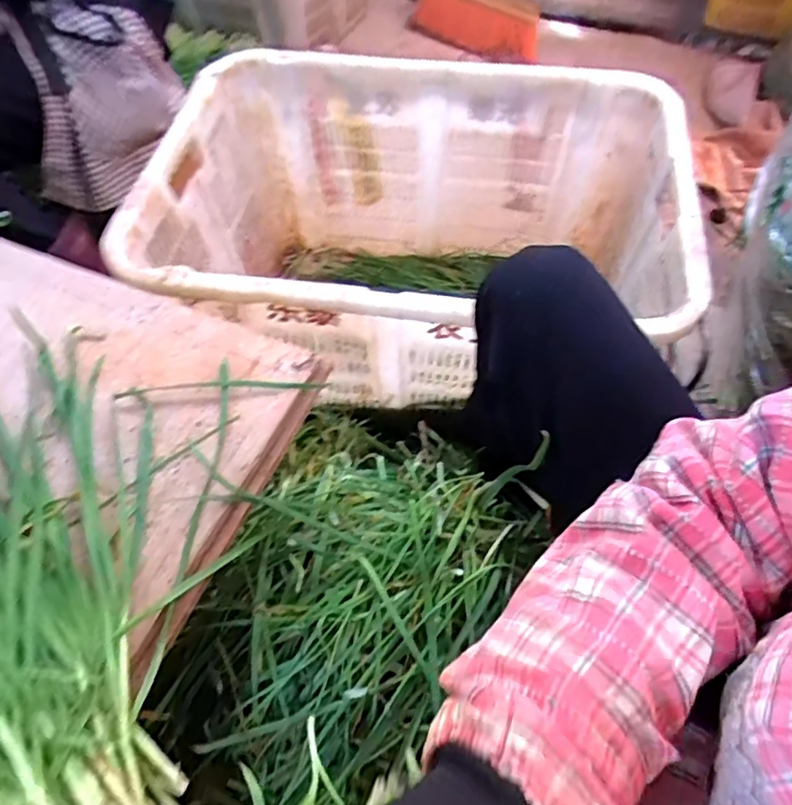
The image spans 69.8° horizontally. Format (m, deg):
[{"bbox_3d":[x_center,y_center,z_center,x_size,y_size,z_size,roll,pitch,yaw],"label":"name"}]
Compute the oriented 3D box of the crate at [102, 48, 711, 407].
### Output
[{"bbox_3d":[0.030,-0.210,0.847,0.655,0.351,0.483,10,60,10],"label":"crate"}]

